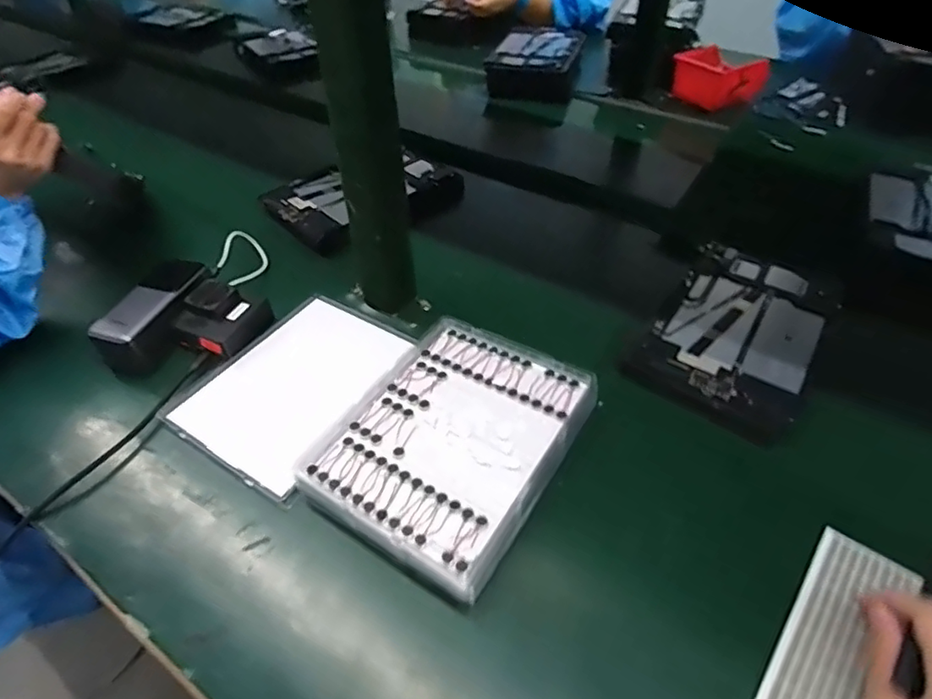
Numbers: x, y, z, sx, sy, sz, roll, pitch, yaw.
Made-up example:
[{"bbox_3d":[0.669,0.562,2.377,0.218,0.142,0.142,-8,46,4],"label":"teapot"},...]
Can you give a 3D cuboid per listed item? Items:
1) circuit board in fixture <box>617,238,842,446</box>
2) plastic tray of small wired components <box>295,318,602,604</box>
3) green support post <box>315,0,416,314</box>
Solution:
[{"bbox_3d":[0.282,-0.021,0.579,0.153,0.013,0.264,27,52,26],"label":"circuit board in fixture"},{"bbox_3d":[-0.009,0.076,0.474,0.166,0.038,0.216,24,51,24],"label":"plastic tray of small wired components"},{"bbox_3d":[-0.086,-0.193,0.481,0.060,0.375,0.042,-9,45,-5],"label":"green support post"}]

